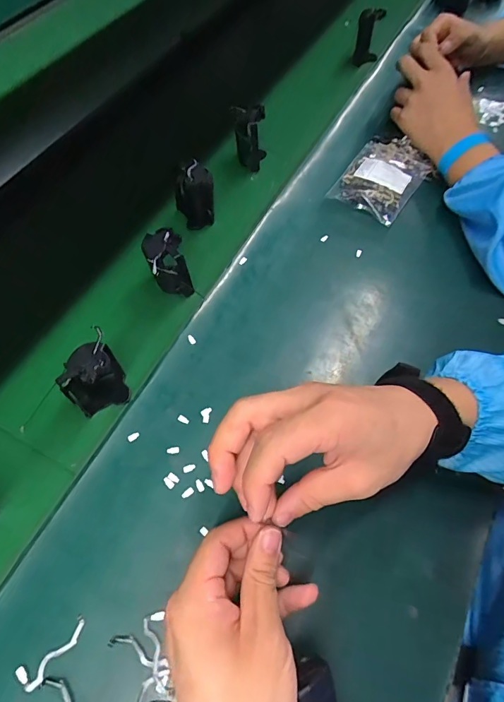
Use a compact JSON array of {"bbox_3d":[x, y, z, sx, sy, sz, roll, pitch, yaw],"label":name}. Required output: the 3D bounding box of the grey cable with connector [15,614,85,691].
[{"bbox_3d":[-0.149,0.228,0.301,0.053,0.004,0.019,-36,68,-18],"label":"grey cable with connector"}]

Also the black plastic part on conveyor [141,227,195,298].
[{"bbox_3d":[-0.094,-0.096,0.443,0.040,0.060,0.052,-18,65,-10],"label":"black plastic part on conveyor"}]

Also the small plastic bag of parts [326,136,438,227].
[{"bbox_3d":[0.182,-0.246,0.558,0.104,0.018,0.163,35,68,15],"label":"small plastic bag of parts"}]

